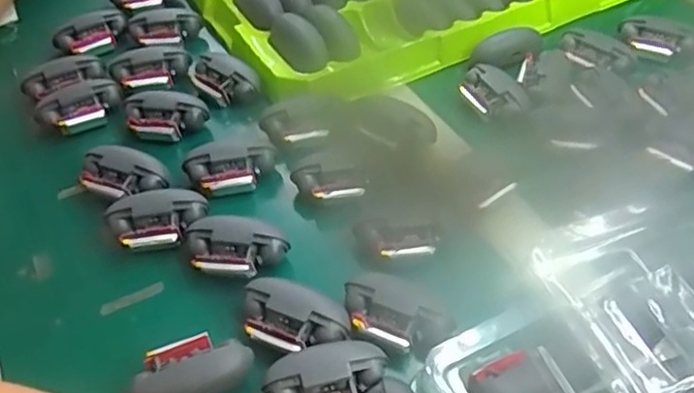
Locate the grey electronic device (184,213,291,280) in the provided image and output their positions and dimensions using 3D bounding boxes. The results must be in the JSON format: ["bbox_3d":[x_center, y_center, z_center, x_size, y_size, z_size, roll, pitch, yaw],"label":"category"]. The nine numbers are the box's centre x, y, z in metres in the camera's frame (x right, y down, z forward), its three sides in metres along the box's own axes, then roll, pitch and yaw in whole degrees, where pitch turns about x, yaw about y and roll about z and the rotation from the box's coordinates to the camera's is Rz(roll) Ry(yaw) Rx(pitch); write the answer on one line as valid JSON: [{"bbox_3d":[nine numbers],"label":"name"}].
[{"bbox_3d":[-0.069,0.032,0.401,0.061,0.024,0.034,6,48,8],"label":"grey electronic device"}]

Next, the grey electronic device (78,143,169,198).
[{"bbox_3d":[-0.155,-0.014,0.445,0.058,0.020,0.037,25,53,23],"label":"grey electronic device"}]

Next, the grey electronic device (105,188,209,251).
[{"bbox_3d":[-0.123,0.014,0.416,0.061,0.019,0.034,-9,48,-6],"label":"grey electronic device"}]

